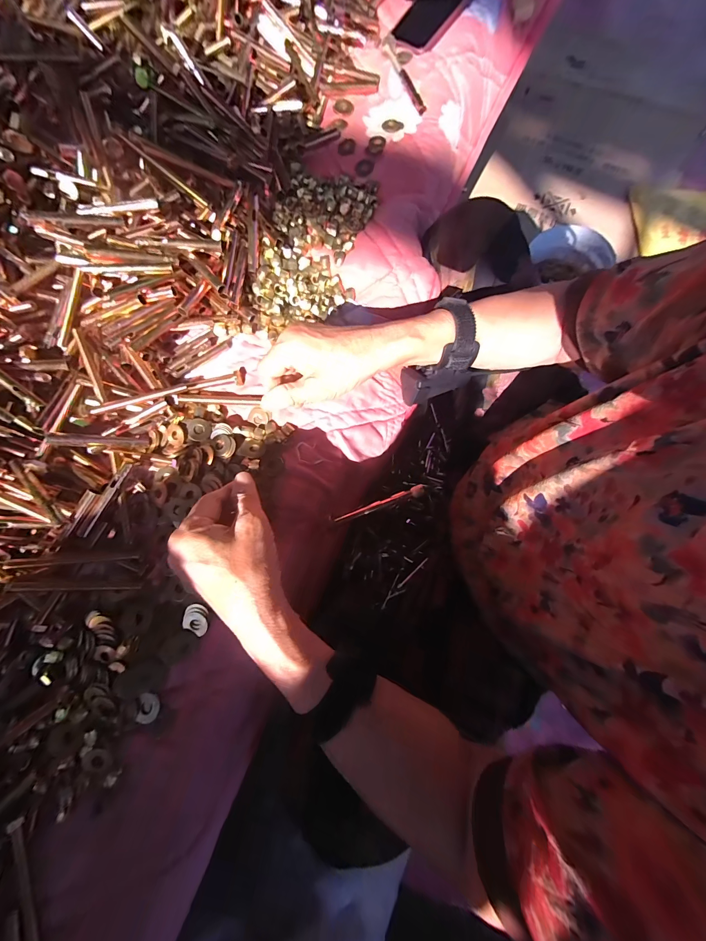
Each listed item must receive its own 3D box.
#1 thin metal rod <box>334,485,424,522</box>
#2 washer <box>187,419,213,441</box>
[{"bbox_3d":[0.026,0.036,0.329,0.099,0.011,0.010,-22,80,12],"label":"thin metal rod"},{"bbox_3d":[-0.171,-0.045,0.350,0.025,0.004,0.025,16,85,-16],"label":"washer"}]

